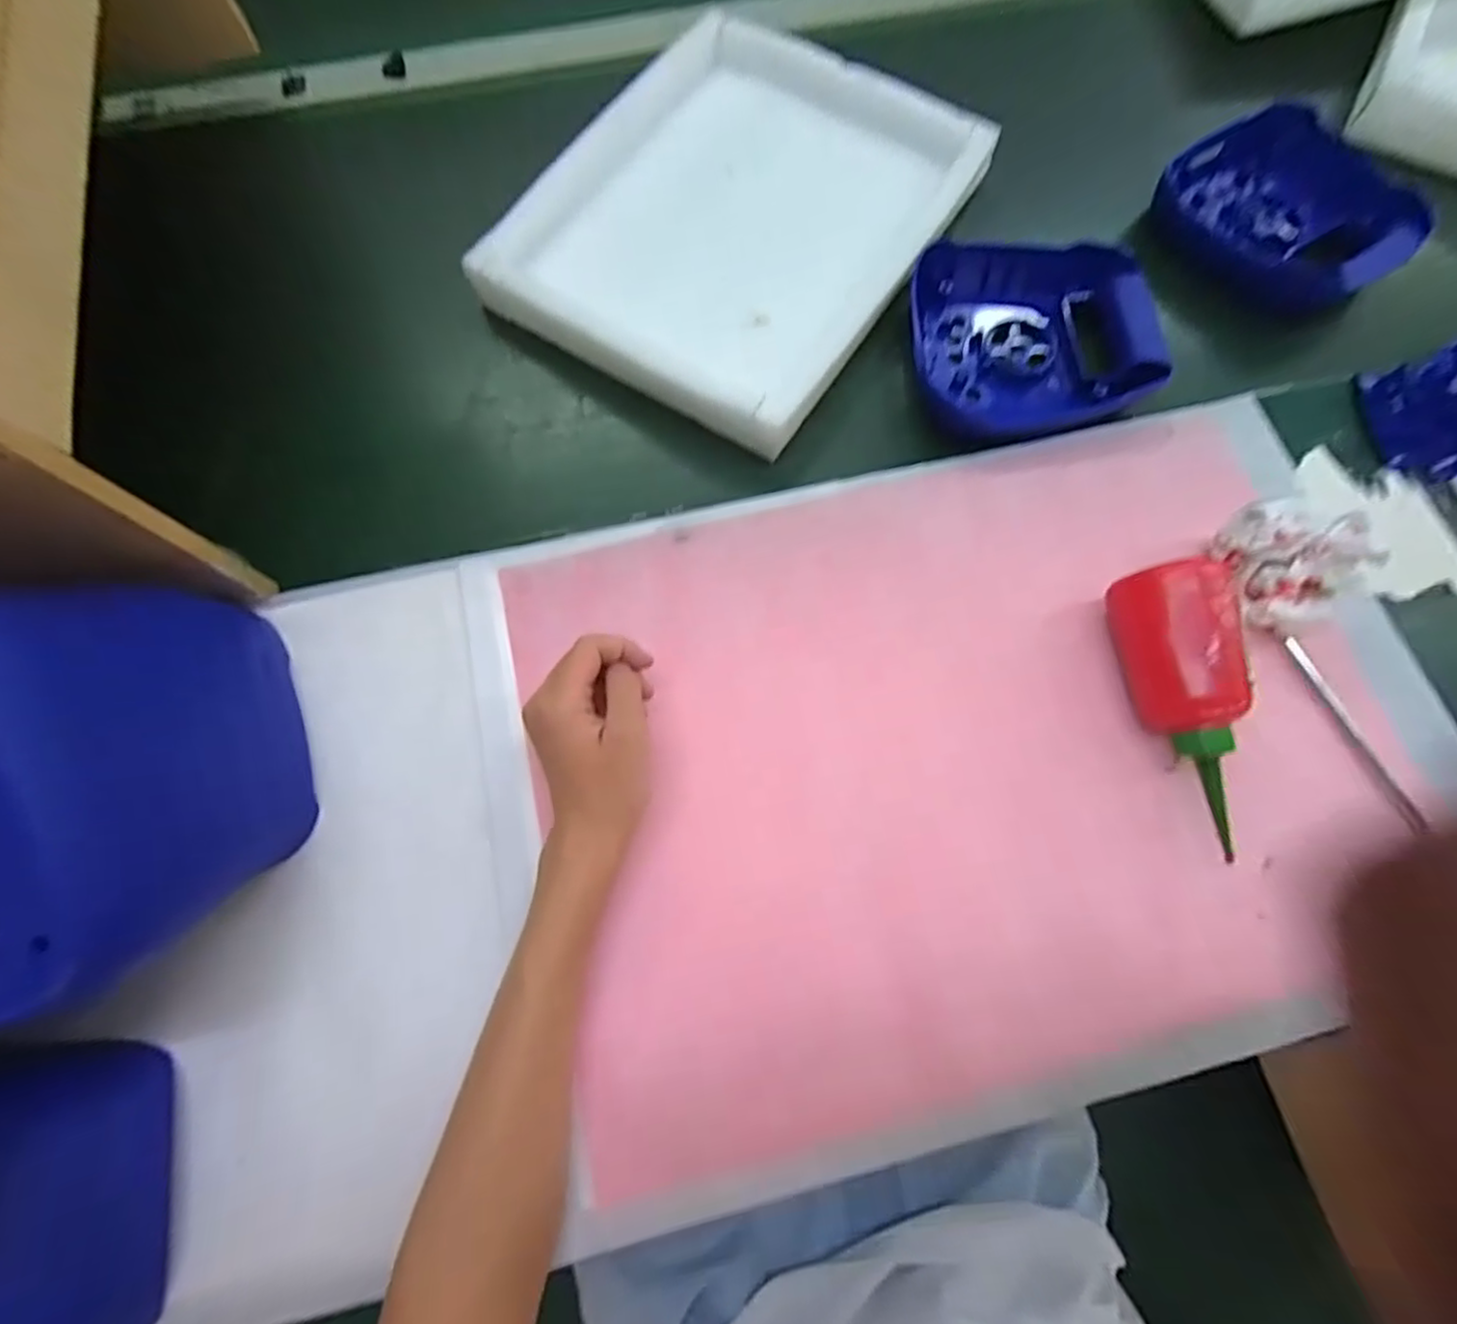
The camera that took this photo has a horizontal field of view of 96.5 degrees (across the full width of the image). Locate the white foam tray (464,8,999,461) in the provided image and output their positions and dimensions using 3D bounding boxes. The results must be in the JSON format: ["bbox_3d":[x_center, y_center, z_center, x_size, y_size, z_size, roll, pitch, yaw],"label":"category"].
[{"bbox_3d":[0.010,-0.371,0.533,0.303,0.036,0.369,33,75,8],"label":"white foam tray"}]

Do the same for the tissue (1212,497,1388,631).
[{"bbox_3d":[0.361,-0.063,0.416,0.061,0.066,0.081,-18,75,-7],"label":"tissue"}]

